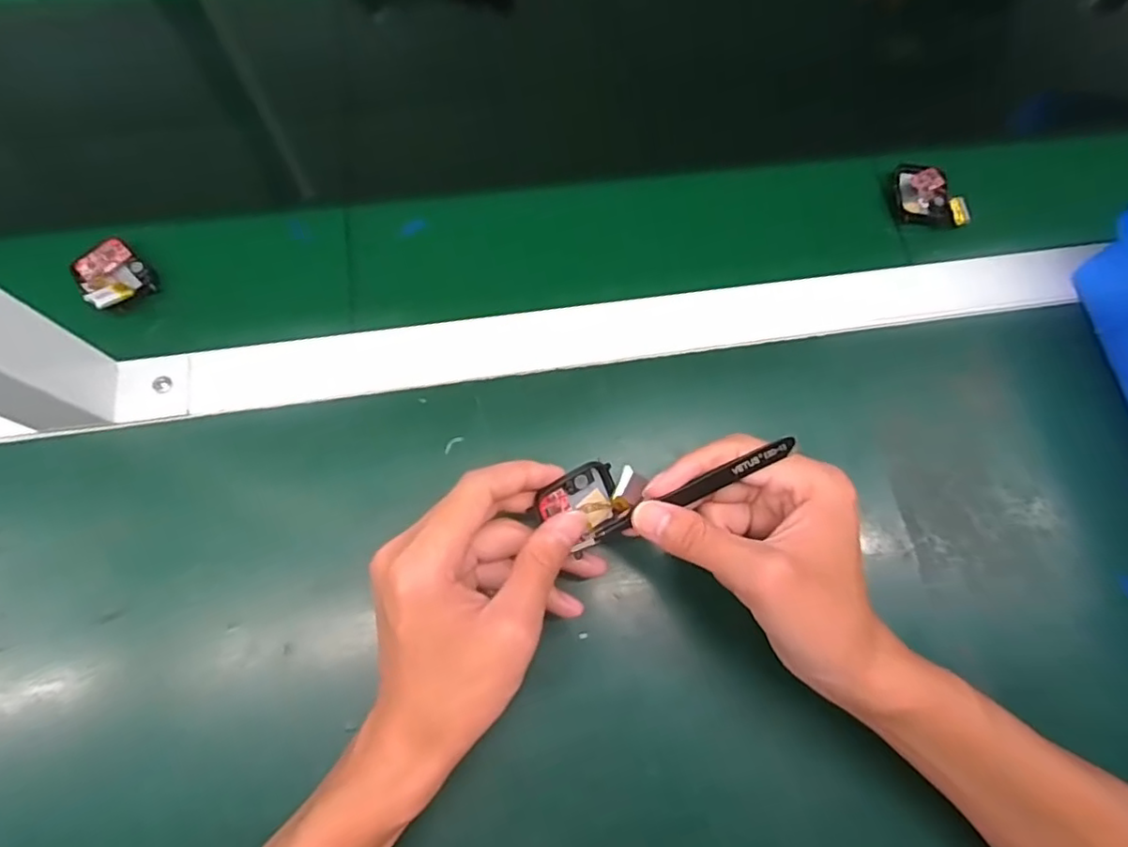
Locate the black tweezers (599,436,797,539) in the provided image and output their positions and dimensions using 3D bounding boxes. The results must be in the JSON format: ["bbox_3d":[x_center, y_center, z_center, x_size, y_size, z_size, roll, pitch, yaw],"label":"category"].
[{"bbox_3d":[0.063,0.034,0.293,0.103,0.012,0.010,-26,74,4],"label":"black tweezers"}]

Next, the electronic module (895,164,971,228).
[{"bbox_3d":[0.261,-0.162,0.431,0.051,0.017,0.039,14,72,2],"label":"electronic module"}]

